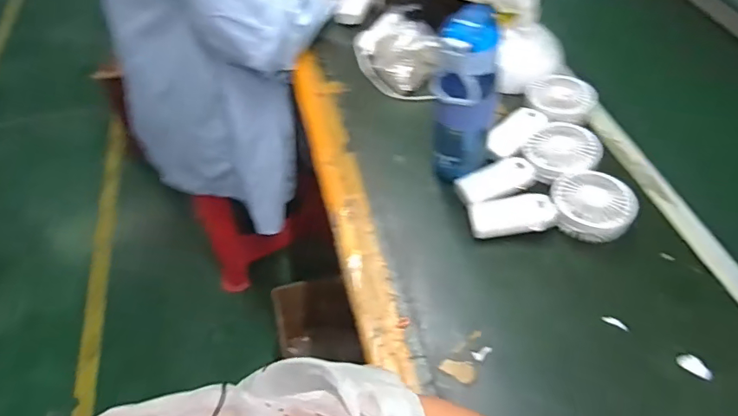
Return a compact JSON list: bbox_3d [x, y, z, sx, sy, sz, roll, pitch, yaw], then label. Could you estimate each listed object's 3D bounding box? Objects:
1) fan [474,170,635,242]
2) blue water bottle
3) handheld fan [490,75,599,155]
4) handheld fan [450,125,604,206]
[{"bbox_3d":[0.219,-0.002,0.608,0.185,0.040,0.086,3,51,5],"label":"fan"},{"bbox_3d":[0.115,-0.121,0.601,0.073,0.222,0.056,8,52,10],"label":"blue water bottle"},{"bbox_3d":[0.232,-0.132,0.707,0.188,0.035,0.087,-28,54,-19],"label":"handheld fan"},{"bbox_3d":[0.205,-0.045,0.645,0.185,0.053,0.100,-29,55,-19],"label":"handheld fan"}]

